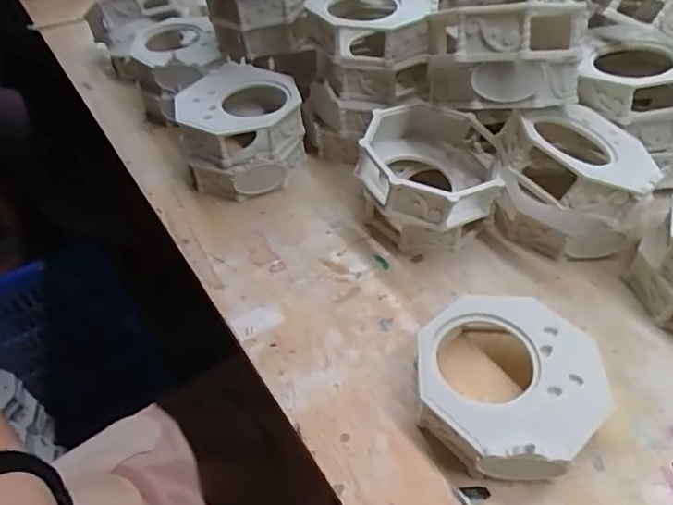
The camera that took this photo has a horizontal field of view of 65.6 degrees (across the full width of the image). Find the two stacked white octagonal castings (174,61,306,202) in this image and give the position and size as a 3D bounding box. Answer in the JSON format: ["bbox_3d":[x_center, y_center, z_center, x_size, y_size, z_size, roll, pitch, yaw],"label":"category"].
[{"bbox_3d":[-0.092,-0.122,0.516,0.115,0.075,0.125,-13,48,-8],"label":"two stacked white octagonal castings"}]

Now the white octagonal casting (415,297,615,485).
[{"bbox_3d":[0.113,0.087,0.347,0.114,0.040,0.116,1,48,5],"label":"white octagonal casting"}]

